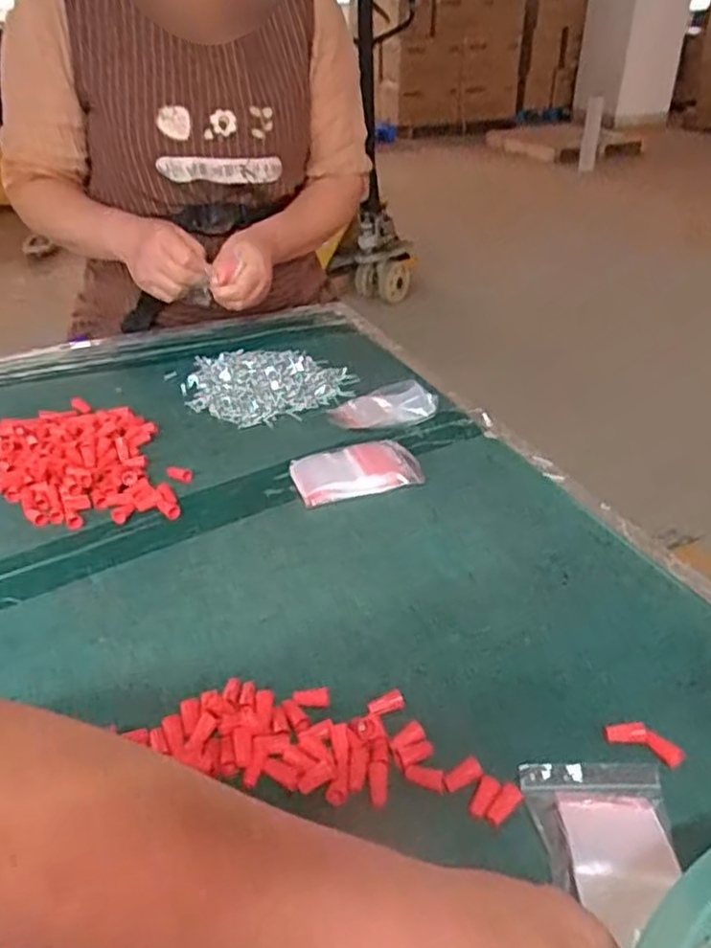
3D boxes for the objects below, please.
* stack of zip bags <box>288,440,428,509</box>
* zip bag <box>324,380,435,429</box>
[{"bbox_3d":[0.001,-0.007,0.672,0.116,0.024,0.064,-9,34,-15],"label":"stack of zip bags"},{"bbox_3d":[0.027,-0.074,0.777,0.112,0.016,0.056,-12,35,-20],"label":"zip bag"}]

